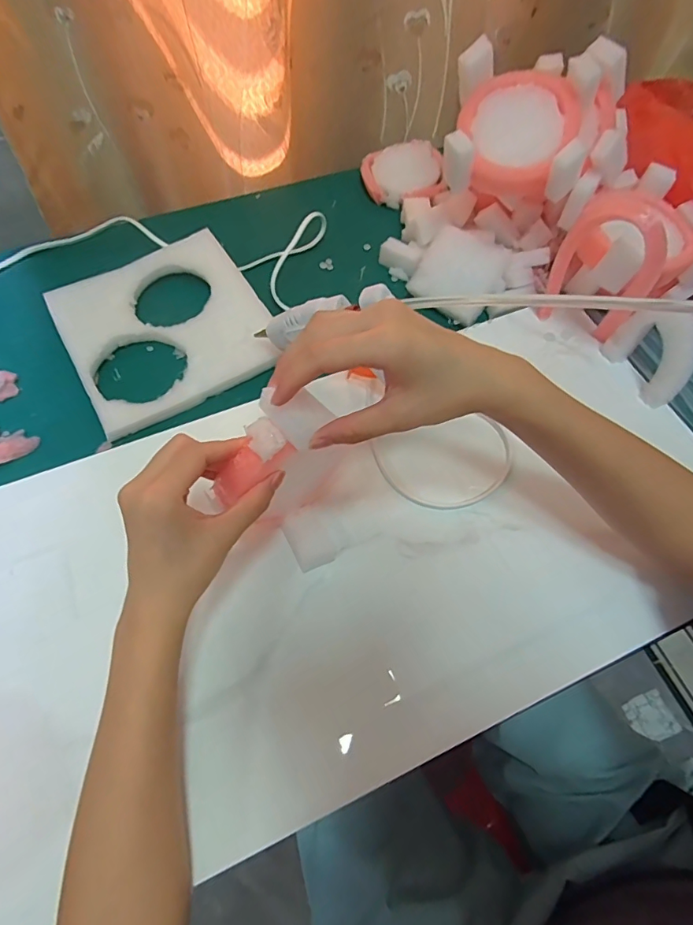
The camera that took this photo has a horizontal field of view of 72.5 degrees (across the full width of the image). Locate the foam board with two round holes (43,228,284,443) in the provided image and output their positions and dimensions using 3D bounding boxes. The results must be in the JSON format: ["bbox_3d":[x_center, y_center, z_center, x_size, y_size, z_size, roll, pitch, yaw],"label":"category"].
[{"bbox_3d":[-0.169,-0.131,0.441,0.174,0.012,0.183,-28,69,-13],"label":"foam board with two round holes"}]

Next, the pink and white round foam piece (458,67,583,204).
[{"bbox_3d":[0.148,-0.289,0.416,0.094,0.032,0.093,15,91,10],"label":"pink and white round foam piece"}]

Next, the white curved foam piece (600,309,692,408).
[{"bbox_3d":[0.265,-0.094,0.399,0.021,0.068,0.072,-15,67,-26],"label":"white curved foam piece"}]

